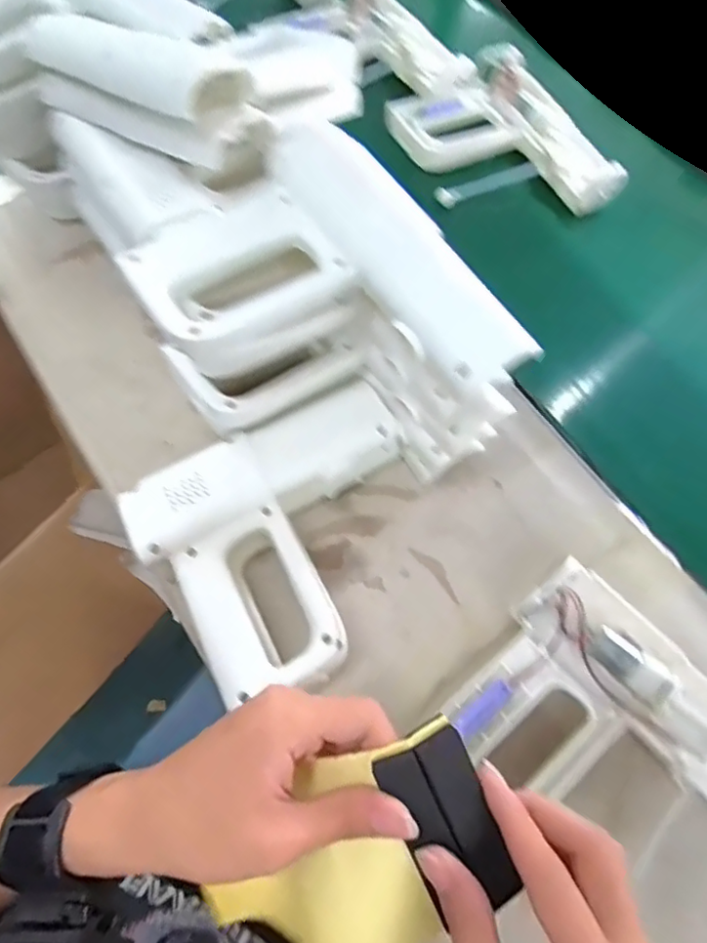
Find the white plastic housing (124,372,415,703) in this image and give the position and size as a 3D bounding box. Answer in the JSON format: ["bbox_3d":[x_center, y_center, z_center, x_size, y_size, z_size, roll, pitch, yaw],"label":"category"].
[{"bbox_3d":[-0.035,0.047,0.422,0.204,0.067,0.171,-32,72,-15],"label":"white plastic housing"}]

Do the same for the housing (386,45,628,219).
[{"bbox_3d":[0.166,-0.356,0.627,0.180,0.059,0.222,-28,71,-14],"label":"housing"}]

